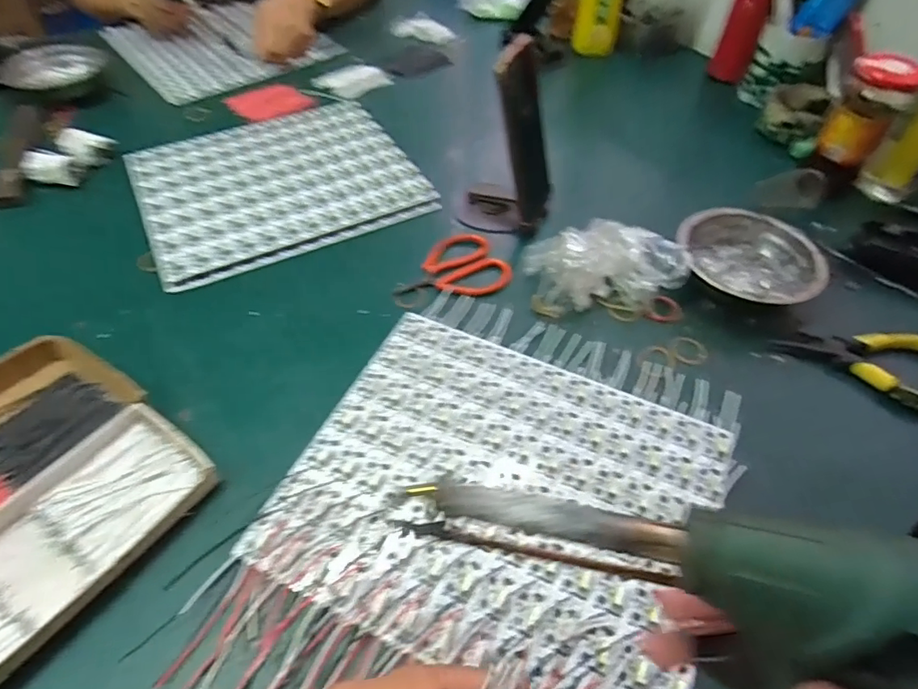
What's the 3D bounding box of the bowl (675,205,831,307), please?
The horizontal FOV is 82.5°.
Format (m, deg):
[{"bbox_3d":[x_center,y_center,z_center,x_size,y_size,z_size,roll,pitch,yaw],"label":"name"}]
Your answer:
[{"bbox_3d":[0.279,-0.081,0.512,0.127,0.041,0.127,1,53,-1],"label":"bowl"}]

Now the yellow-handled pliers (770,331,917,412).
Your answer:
[{"bbox_3d":[0.350,0.011,0.446,0.141,0.027,0.067,22,55,14],"label":"yellow-handled pliers"}]

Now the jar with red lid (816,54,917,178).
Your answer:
[{"bbox_3d":[0.437,-0.245,0.561,0.073,0.115,0.059,-38,62,-26],"label":"jar with red lid"}]

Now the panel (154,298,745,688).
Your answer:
[{"bbox_3d":[0.023,0.115,0.364,0.286,0.016,0.340,22,55,14],"label":"panel"}]

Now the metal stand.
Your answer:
[{"bbox_3d":[0.049,-0.200,0.515,0.097,0.167,0.069,9,53,5],"label":"metal stand"}]

